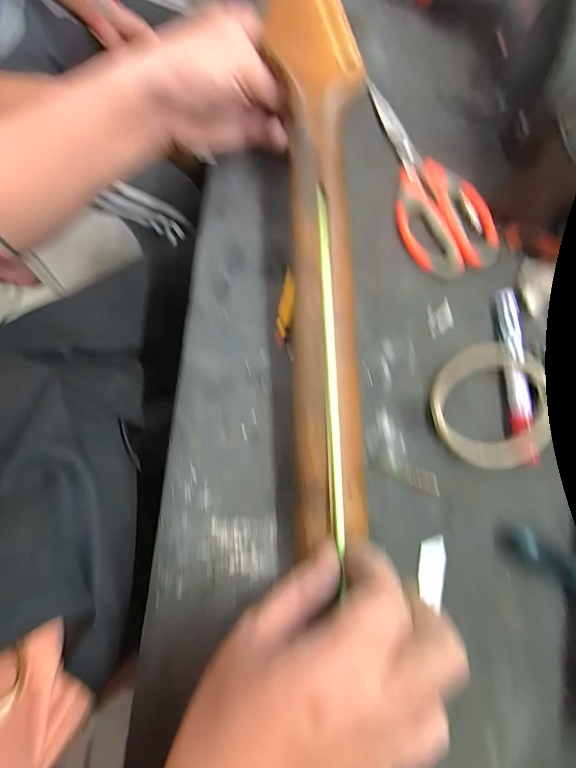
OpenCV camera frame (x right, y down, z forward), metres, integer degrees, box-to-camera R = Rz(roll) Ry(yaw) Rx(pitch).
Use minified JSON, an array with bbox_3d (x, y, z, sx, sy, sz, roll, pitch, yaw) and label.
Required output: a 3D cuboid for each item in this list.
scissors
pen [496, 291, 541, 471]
[{"bbox_3d":[0.125,-0.187,0.325,0.083,0.010,0.190,-18,80,-5],"label":"scissors"},{"bbox_3d":[0.180,-0.008,0.285,0.017,0.014,0.142,1,79,-1],"label":"pen"}]

